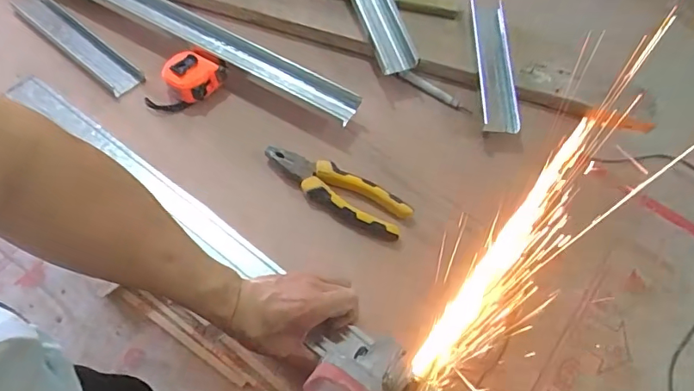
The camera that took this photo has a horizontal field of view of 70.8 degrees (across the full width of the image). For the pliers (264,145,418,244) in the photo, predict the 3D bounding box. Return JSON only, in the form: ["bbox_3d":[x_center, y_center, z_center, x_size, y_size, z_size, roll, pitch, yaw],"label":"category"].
[{"bbox_3d":[-0.016,-0.008,0.616,0.198,0.027,0.058,27,62,10],"label":"pliers"}]

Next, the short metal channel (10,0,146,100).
[{"bbox_3d":[-0.395,-0.222,0.718,0.249,0.031,0.053,35,62,19],"label":"short metal channel"}]

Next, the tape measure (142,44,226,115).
[{"bbox_3d":[-0.224,-0.155,0.676,0.064,0.047,0.111,41,66,17],"label":"tape measure"}]

